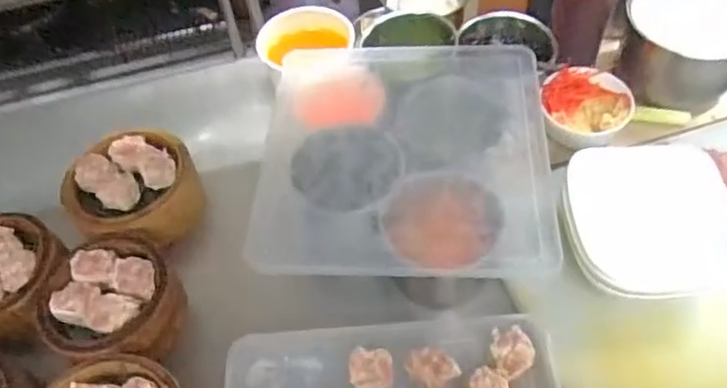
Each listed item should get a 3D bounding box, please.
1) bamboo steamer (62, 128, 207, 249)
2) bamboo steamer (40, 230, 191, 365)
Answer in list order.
[{"bbox_3d":[-0.256,-0.002,0.691,0.123,0.076,0.138,18,58,18],"label":"bamboo steamer"},{"bbox_3d":[-0.248,0.107,0.602,0.117,0.068,0.121,9,55,12],"label":"bamboo steamer"}]

